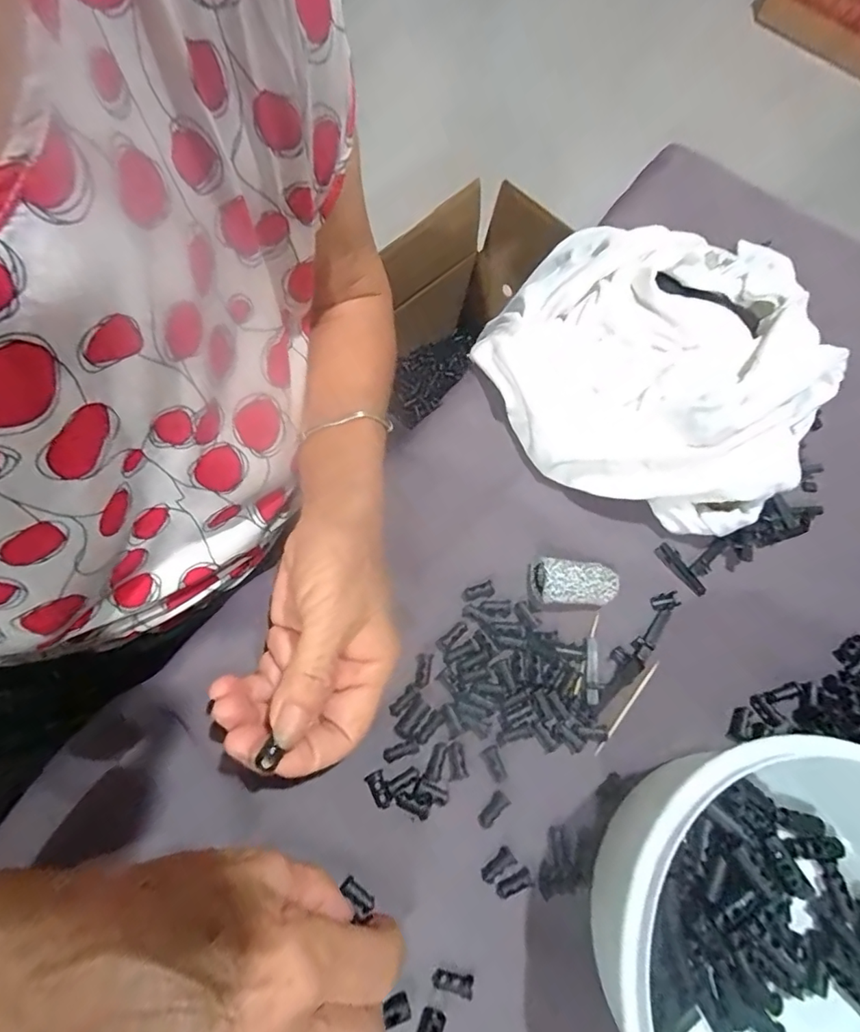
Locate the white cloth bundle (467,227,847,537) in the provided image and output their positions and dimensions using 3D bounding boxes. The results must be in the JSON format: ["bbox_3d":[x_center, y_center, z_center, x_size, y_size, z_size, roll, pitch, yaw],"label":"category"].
[{"bbox_3d":[0.144,-0.114,0.327,0.206,0.053,0.225,29,70,10],"label":"white cloth bundle"}]

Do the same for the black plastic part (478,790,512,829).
[{"bbox_3d":[0.031,0.145,0.249,0.008,0.004,0.018,40,72,13],"label":"black plastic part"}]

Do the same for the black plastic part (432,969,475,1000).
[{"bbox_3d":[0.010,0.206,0.223,0.018,0.004,0.008,11,68,3],"label":"black plastic part"}]

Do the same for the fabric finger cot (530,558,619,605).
[{"bbox_3d":[0.081,0.039,0.283,0.046,0.016,0.024,6,68,1],"label":"fabric finger cot"}]

